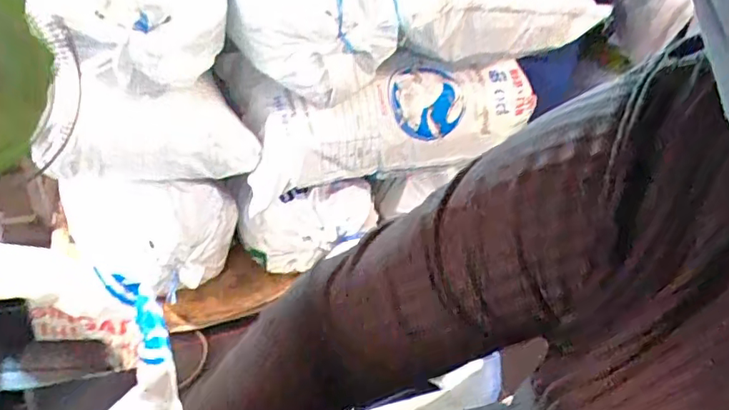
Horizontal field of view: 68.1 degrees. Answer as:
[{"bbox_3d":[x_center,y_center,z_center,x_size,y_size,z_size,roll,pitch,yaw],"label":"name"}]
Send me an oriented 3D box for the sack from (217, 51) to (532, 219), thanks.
[{"bbox_3d":[0.084,-0.218,1.455,0.877,0.316,0.158,-7,34,-22],"label":"sack"}]

